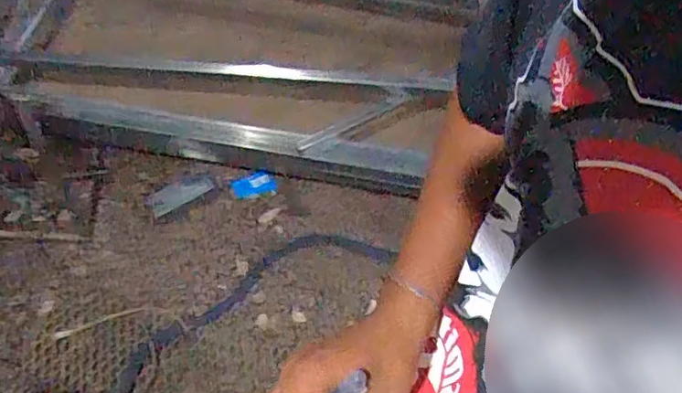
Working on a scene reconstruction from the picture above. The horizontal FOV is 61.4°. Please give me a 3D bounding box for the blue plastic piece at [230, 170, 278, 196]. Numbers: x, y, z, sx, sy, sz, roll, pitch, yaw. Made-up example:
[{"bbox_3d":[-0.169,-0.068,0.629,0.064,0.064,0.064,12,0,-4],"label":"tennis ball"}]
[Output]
[{"bbox_3d":[-0.254,-0.038,1.671,0.123,0.025,0.064,-18,61,-14],"label":"blue plastic piece"}]

